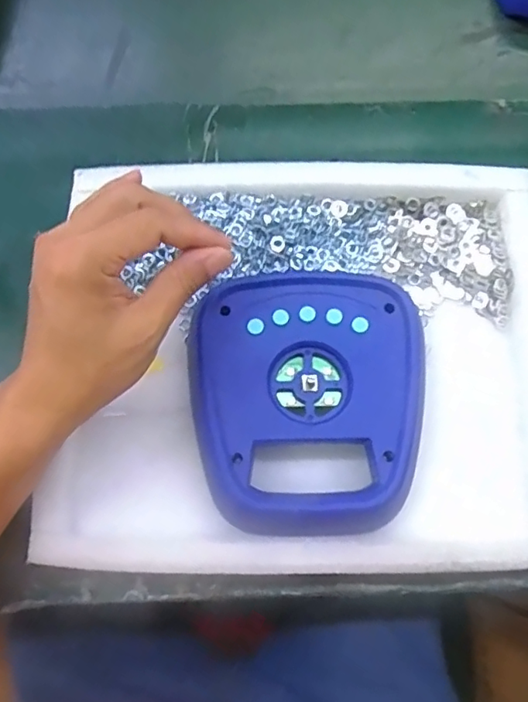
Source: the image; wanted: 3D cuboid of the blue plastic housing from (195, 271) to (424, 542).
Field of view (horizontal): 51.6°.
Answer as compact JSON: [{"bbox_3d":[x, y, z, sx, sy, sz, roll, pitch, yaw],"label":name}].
[{"bbox_3d":[0.028,0.033,0.370,0.147,0.031,0.174,4,73,2],"label":"blue plastic housing"}]

